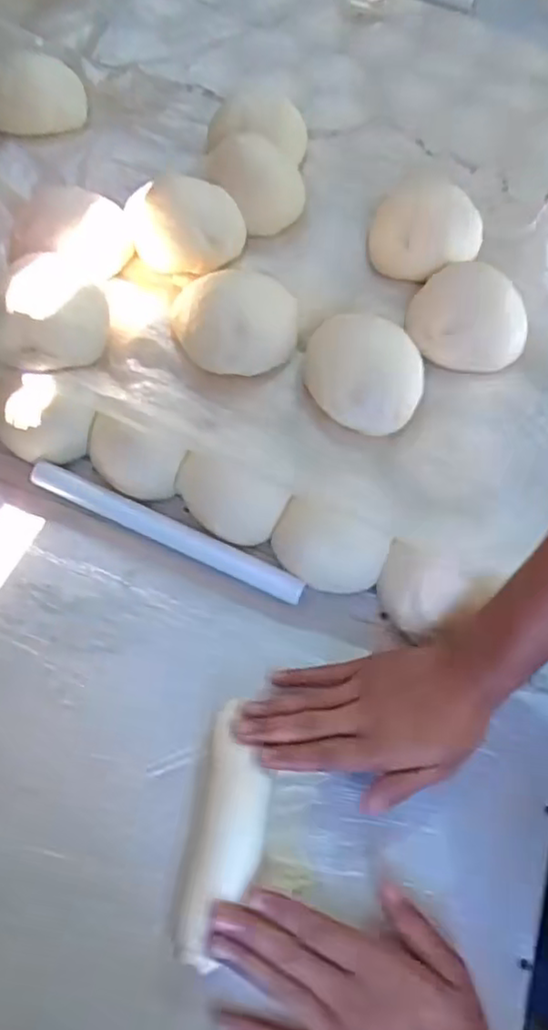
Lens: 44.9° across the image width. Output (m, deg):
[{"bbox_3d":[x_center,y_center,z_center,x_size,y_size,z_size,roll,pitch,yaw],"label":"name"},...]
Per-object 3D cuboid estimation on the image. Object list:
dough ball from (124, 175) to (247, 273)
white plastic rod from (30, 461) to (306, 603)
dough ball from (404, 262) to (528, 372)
[{"bbox_3d":[-0.082,-0.271,0.629,0.109,0.051,0.080,-10,64,-9],"label":"dough ball"},{"bbox_3d":[-0.091,0.013,0.556,0.249,0.013,0.021,24,63,8],"label":"white plastic rod"},{"bbox_3d":[0.179,-0.183,0.607,0.105,0.034,0.116,19,63,6],"label":"dough ball"}]

